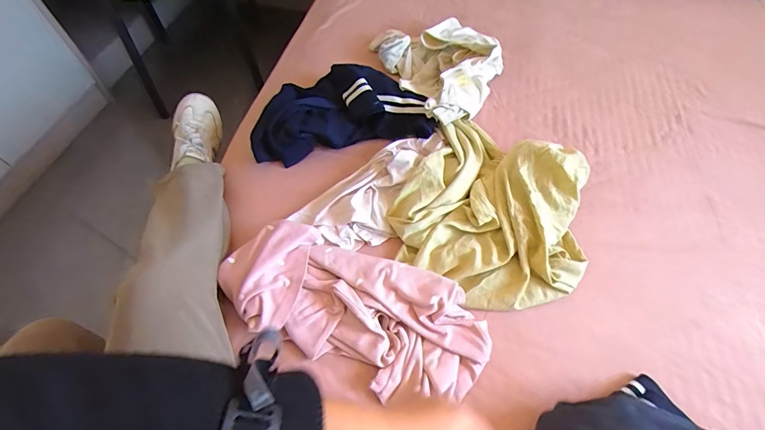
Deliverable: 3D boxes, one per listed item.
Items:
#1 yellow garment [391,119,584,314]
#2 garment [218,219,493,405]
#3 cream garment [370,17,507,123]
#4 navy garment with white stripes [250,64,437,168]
[{"bbox_3d":[0.185,-0.011,0.605,0.299,0.079,0.310,28,63,16],"label":"yellow garment"},{"bbox_3d":[-0.042,0.128,0.529,0.378,0.058,0.170,22,61,13],"label":"garment"},{"bbox_3d":[0.130,-0.317,0.789,0.232,0.086,0.327,-20,61,-12],"label":"cream garment"},{"bbox_3d":[-0.085,-0.213,0.731,0.337,0.065,0.207,-7,59,-4],"label":"navy garment with white stripes"}]

